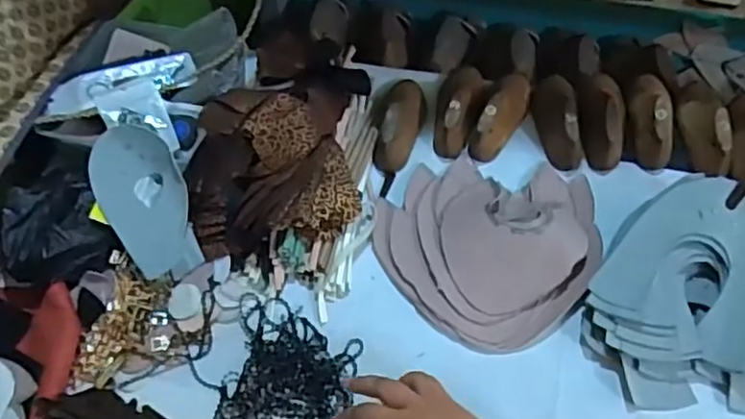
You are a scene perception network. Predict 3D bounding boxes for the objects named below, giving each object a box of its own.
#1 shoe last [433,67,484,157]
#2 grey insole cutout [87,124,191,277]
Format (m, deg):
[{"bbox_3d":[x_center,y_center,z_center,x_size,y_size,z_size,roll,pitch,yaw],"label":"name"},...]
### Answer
[{"bbox_3d":[0.102,-0.130,0.787,0.053,0.054,0.137,13,56,12],"label":"shoe last"},{"bbox_3d":[-0.236,-0.016,0.674,0.081,0.023,0.164,-20,75,-11],"label":"grey insole cutout"}]

